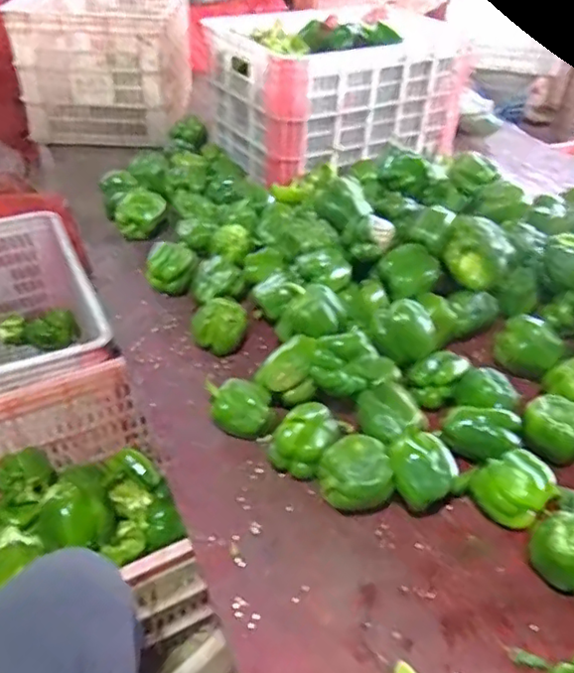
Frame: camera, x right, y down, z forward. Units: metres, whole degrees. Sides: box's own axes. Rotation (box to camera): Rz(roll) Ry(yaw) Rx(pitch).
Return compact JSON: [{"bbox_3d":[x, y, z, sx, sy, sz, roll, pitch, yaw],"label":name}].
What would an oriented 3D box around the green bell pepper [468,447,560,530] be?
[{"bbox_3d":[0.250,0.163,0.660,0.076,0.061,0.067,32,47,31],"label":"green bell pepper"}]

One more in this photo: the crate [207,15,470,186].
[{"bbox_3d":[0.089,-0.564,1.340,0.485,0.229,0.359,-20,44,-26],"label":"crate"}]

